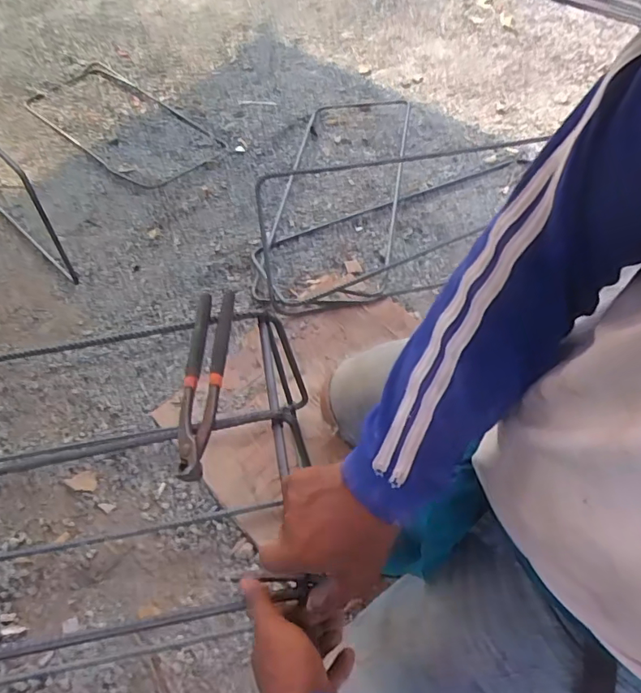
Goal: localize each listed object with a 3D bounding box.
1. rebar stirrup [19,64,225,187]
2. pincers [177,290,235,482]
[{"bbox_3d":[-0.557,-0.628,1.403,0.617,0.032,0.285,36,63,23],"label":"rebar stirrup"},{"bbox_3d":[-0.126,0.032,0.543,0.042,0.025,0.227,-2,54,4],"label":"pincers"}]

